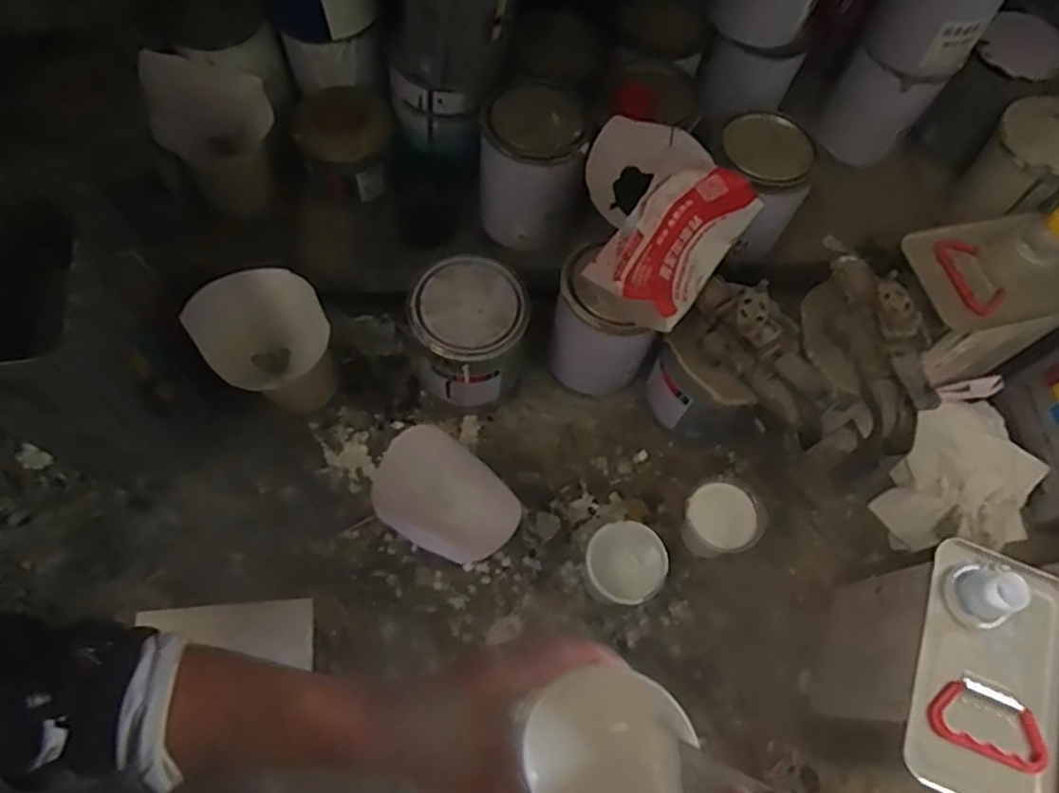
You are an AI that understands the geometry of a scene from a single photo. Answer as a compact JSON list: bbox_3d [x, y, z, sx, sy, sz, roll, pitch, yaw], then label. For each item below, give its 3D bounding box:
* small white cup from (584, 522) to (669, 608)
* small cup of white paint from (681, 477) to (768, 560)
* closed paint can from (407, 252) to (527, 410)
[{"bbox_3d":[0.083,0.154,0.619,0.069,0.072,0.063,1,66,-3],"label":"small white cup"},{"bbox_3d":[0.175,0.119,0.635,0.068,0.079,0.058,39,70,13],"label":"small cup of white paint"},{"bbox_3d":[-0.056,-0.054,0.654,0.101,0.160,0.094,1,66,-3],"label":"closed paint can"}]

